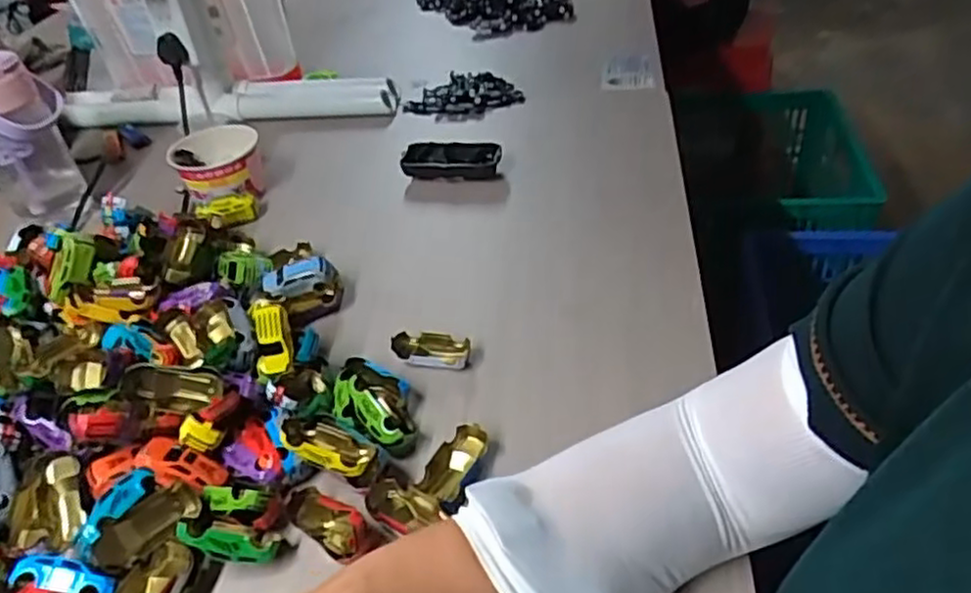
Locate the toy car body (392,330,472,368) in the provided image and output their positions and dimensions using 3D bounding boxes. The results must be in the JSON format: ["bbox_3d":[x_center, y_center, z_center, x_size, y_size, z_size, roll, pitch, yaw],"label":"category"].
[{"bbox_3d":[-0.045,0.043,0.590,0.063,0.016,0.029,1,41,10],"label":"toy car body"}]

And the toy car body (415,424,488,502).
[{"bbox_3d":[-0.021,0.116,0.504,0.028,0.018,0.059,26,67,34],"label":"toy car body"}]

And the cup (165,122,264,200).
[{"bbox_3d":[-0.299,-0.145,0.808,0.098,0.067,0.074,-14,40,-8],"label":"cup"}]

